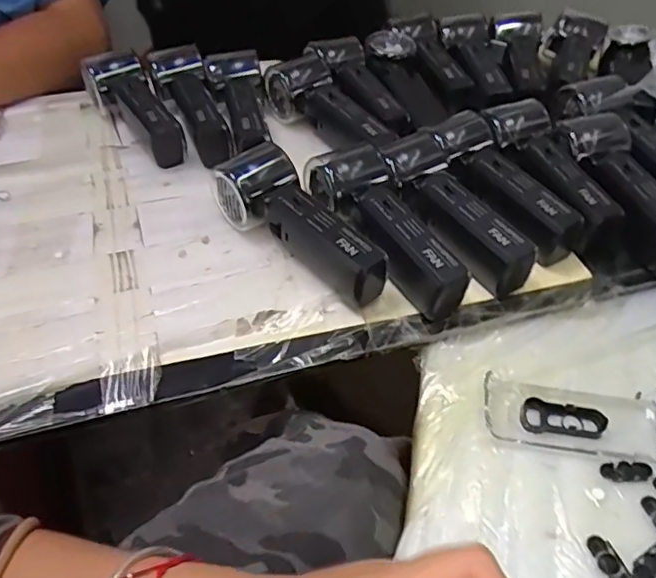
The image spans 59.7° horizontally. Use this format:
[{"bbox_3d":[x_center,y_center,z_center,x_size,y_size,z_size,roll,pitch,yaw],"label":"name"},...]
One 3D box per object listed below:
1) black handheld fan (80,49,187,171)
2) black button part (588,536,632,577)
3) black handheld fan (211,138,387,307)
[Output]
[{"bbox_3d":[-0.177,-0.165,0.535,0.059,0.052,0.154,-22,51,-20],"label":"black handheld fan"},{"bbox_3d":[0.151,0.145,0.303,0.012,0.004,0.029,-15,48,-14],"label":"black button part"},{"bbox_3d":[-0.015,-0.053,0.429,0.061,0.048,0.148,-35,56,-29],"label":"black handheld fan"}]

